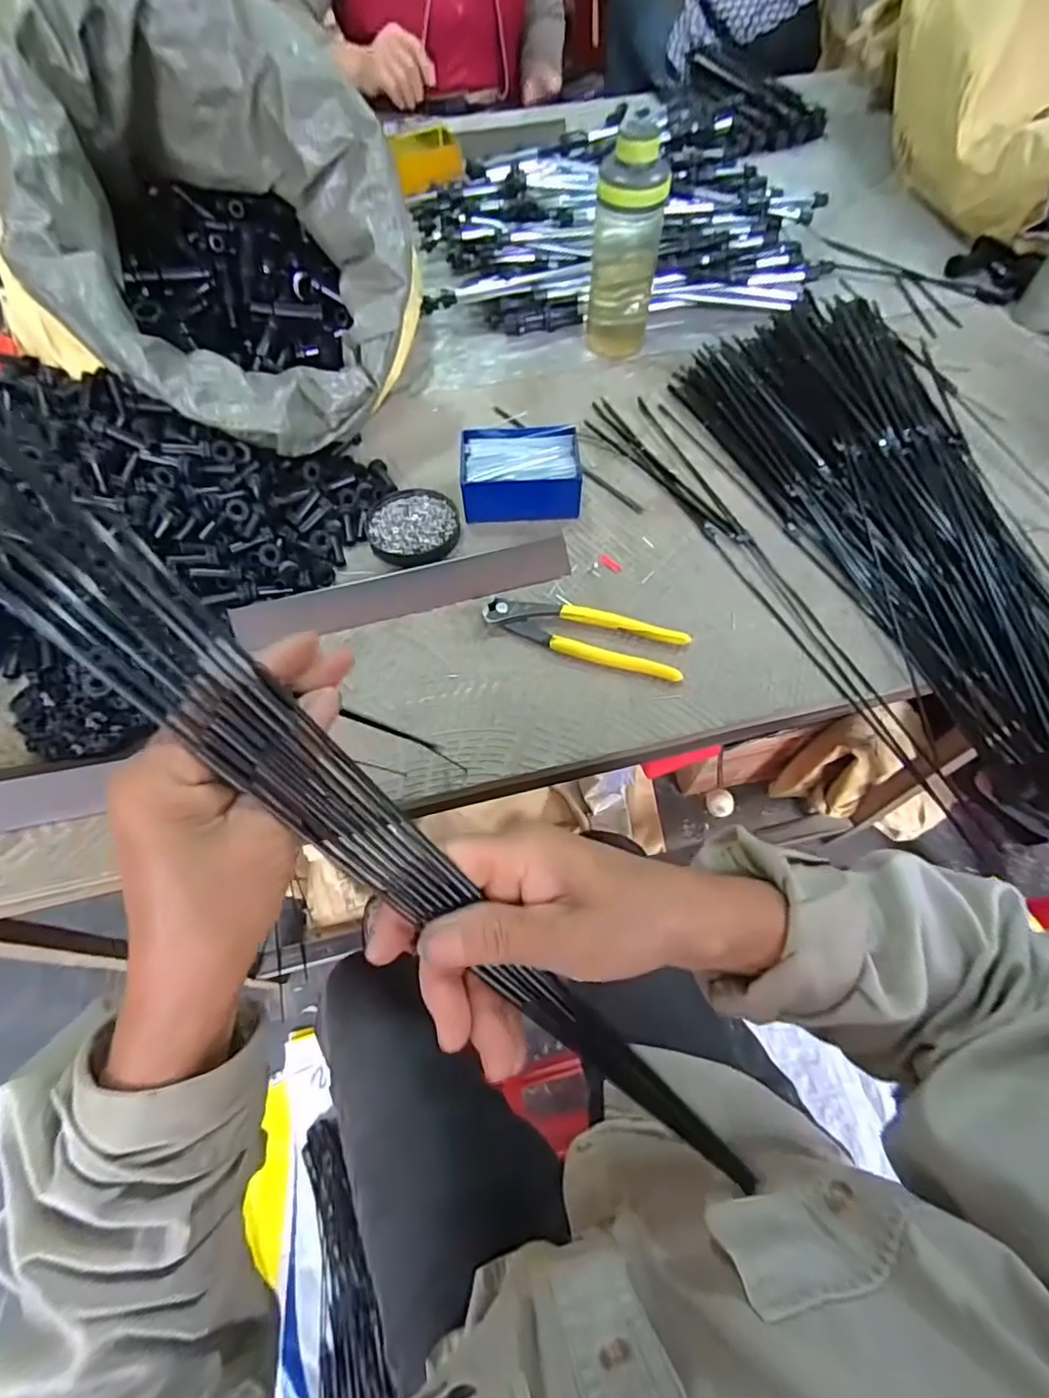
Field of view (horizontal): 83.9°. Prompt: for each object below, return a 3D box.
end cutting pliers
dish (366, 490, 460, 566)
[{"bbox_3d":[0.048,-0.052,0.470,0.160,0.014,0.045,14,63,9],"label":"end cutting pliers"},{"bbox_3d":[-0.102,-0.158,0.538,0.081,0.011,0.087,-1,61,1],"label":"dish"}]

